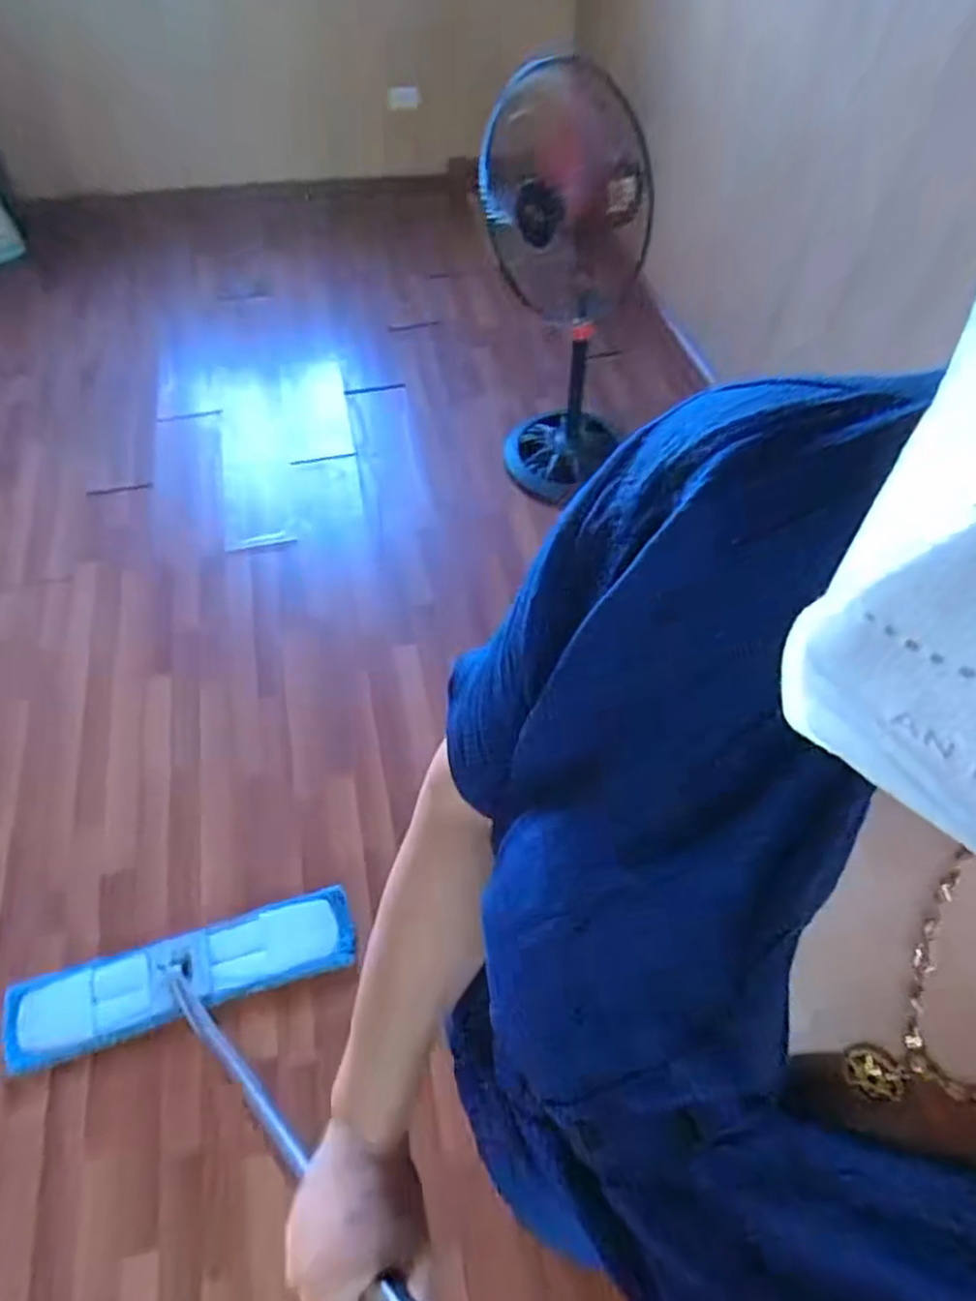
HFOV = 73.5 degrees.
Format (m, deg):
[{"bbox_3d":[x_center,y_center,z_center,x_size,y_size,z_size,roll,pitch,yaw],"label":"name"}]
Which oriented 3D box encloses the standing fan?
[{"bbox_3d":[0.185,-0.824,1.601,0.396,0.984,0.347,6,63,3],"label":"standing fan"}]

